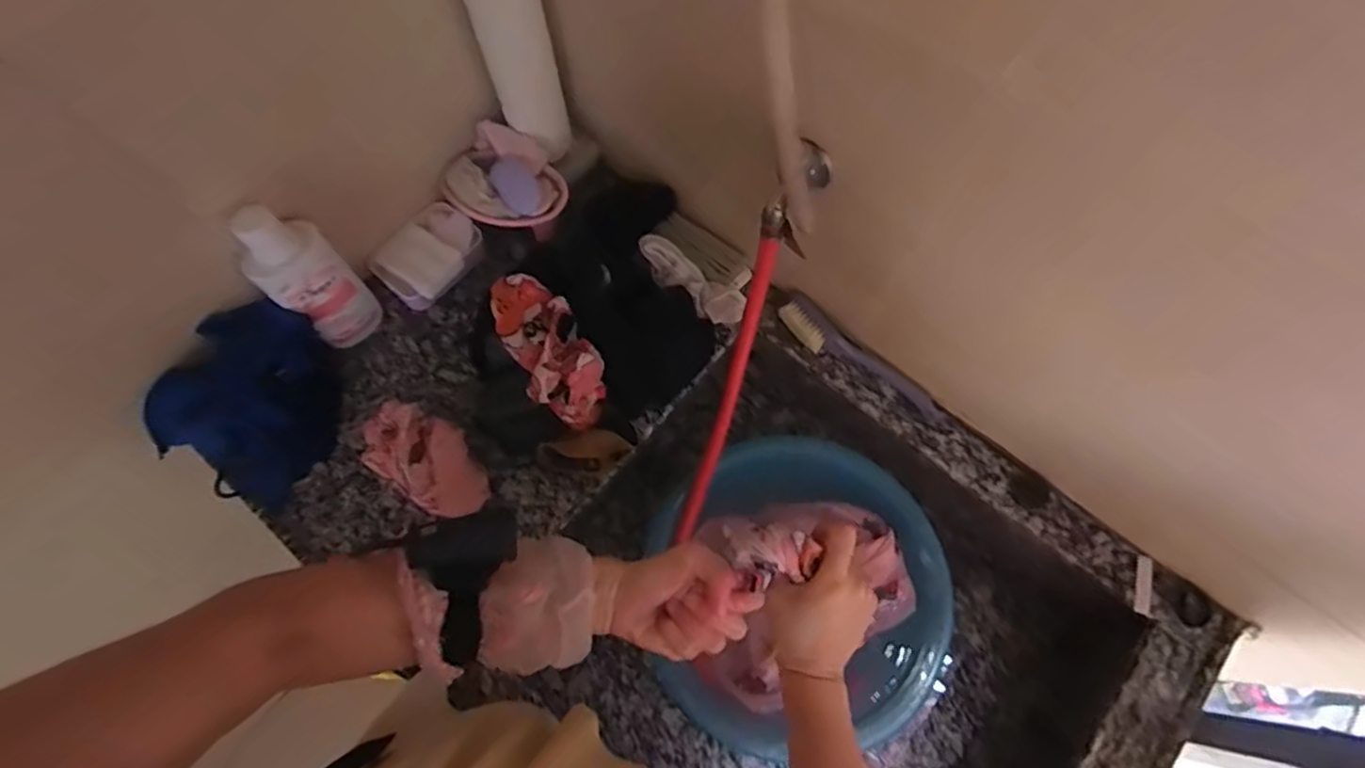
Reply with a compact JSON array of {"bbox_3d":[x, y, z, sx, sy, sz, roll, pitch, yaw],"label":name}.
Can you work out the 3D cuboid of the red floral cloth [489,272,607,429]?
[{"bbox_3d":[-0.139,-0.036,0.677,0.076,0.057,0.170,-32,89,-11],"label":"red floral cloth"}]

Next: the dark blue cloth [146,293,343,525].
[{"bbox_3d":[-0.462,0.024,0.705,0.190,0.171,0.042,-49,34,-14],"label":"dark blue cloth"}]

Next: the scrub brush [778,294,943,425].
[{"bbox_3d":[0.209,-0.024,0.765,0.221,0.036,0.046,40,75,14],"label":"scrub brush"}]

